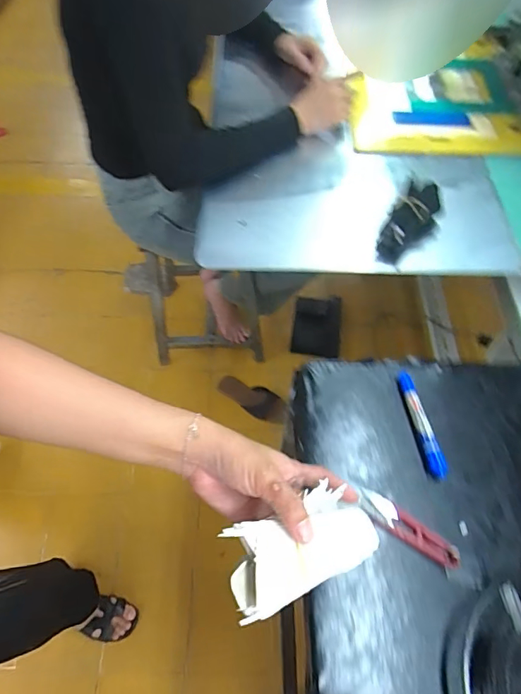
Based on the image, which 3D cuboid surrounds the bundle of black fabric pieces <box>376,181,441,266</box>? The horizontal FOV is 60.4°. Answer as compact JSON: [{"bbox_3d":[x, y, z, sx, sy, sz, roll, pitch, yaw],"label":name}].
[{"bbox_3d":[0.219,-0.180,0.663,0.062,0.086,0.102,35,64,18],"label":"bundle of black fabric pieces"}]

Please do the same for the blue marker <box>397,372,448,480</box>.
[{"bbox_3d":[0.205,0.097,0.571,0.020,0.018,0.136,-9,60,-7],"label":"blue marker"}]

